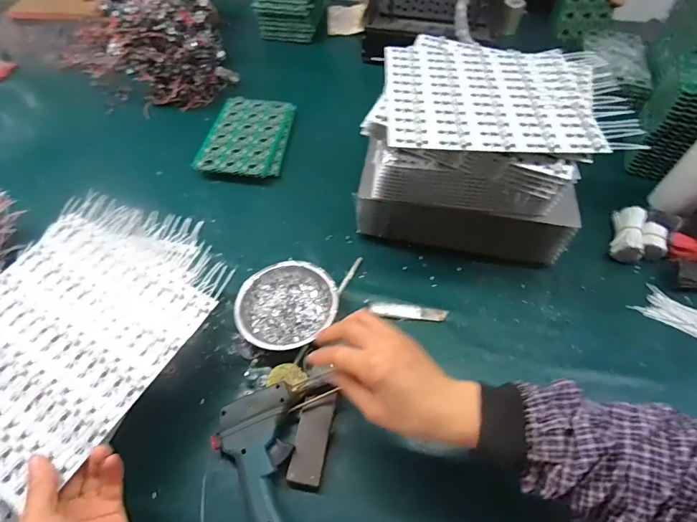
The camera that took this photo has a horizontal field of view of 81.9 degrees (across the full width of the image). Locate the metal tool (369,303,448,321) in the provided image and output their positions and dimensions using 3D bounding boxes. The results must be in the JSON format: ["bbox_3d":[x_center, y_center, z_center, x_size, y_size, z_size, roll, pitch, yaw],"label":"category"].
[{"bbox_3d":[0.083,0.070,0.547,0.105,0.012,0.019,4,55,2],"label":"metal tool"}]

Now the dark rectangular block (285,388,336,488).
[{"bbox_3d":[-0.039,0.198,0.447,0.037,0.024,0.098,7,55,4],"label":"dark rectangular block"}]

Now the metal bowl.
[{"bbox_3d":[-0.081,0.060,0.530,0.125,0.045,0.114,0,55,-1],"label":"metal bowl"}]

